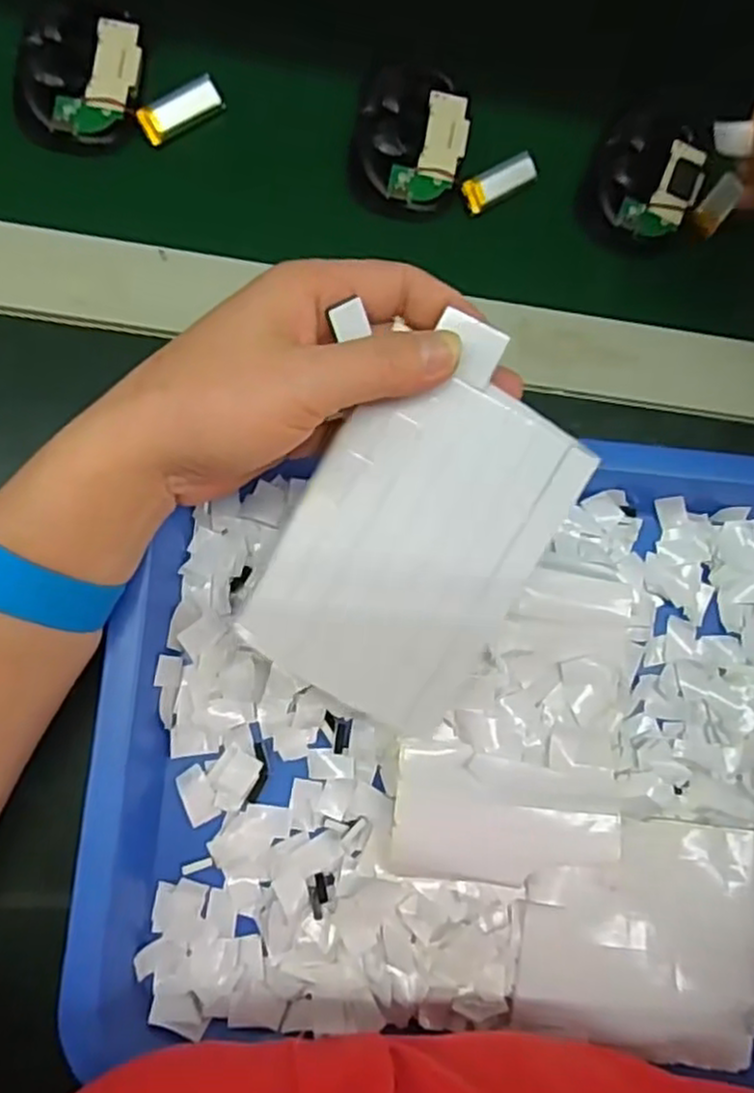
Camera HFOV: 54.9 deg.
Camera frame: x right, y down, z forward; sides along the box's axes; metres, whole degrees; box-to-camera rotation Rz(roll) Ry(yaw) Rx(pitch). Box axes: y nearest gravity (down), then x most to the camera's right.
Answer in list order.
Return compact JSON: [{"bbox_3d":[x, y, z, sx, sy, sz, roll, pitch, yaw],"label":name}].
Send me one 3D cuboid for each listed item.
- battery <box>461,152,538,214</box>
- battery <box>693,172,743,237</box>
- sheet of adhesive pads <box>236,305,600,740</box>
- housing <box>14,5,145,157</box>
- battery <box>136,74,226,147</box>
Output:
[{"bbox_3d":[0.062,-0.184,0.364,0.040,0.008,0.015,-32,85,-11],"label":"battery"},{"bbox_3d":[0.176,-0.177,0.372,0.014,0.004,0.037,38,78,1],"label":"battery"},{"bbox_3d":[0.017,-0.005,0.269,0.087,0.006,0.141,28,100,-3],"label":"sheet of adhesive pads"},{"bbox_3d":[-0.142,-0.224,0.346,0.055,0.016,0.068,5,79,-6],"label":"housing"},{"bbox_3d":[-0.094,-0.212,0.353,0.043,0.005,0.016,-34,126,-9],"label":"battery"}]

